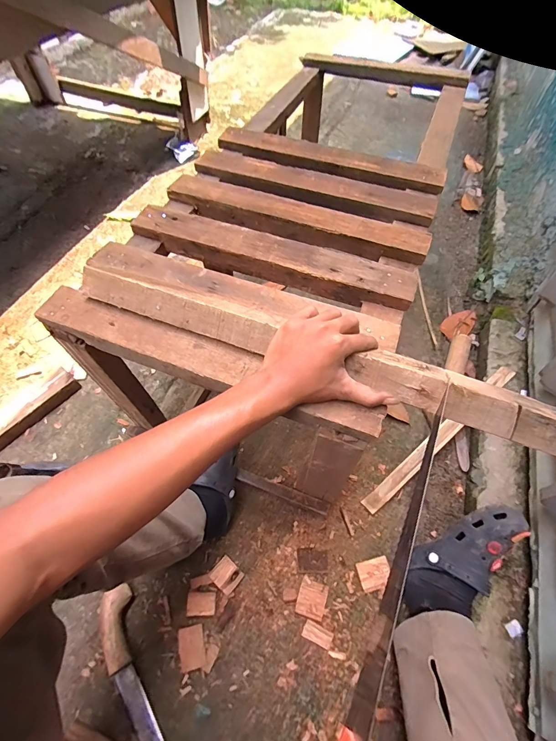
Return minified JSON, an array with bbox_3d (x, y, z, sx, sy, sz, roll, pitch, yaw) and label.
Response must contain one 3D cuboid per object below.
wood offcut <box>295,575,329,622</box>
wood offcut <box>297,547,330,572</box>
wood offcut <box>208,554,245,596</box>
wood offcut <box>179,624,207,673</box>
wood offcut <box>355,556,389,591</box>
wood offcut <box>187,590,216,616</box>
[{"bbox_3d":[0.065,0.431,0.654,0.051,0.006,0.061,17,60,11],"label":"wood offcut"},{"bbox_3d":[0.069,0.377,0.691,0.062,0.007,0.042,-2,58,0],"label":"wood offcut"},{"bbox_3d":[-0.100,0.396,0.672,0.054,0.015,0.047,37,66,21],"label":"wood offcut"},{"bbox_3d":[-0.152,0.490,0.615,0.043,0.011,0.062,-13,59,-7],"label":"wood offcut"},{"bbox_3d":[0.187,0.392,0.672,0.061,0.009,0.048,-18,47,0],"label":"wood offcut"},{"bbox_3d":[-0.142,0.433,0.647,0.052,0.011,0.039,-1,58,0],"label":"wood offcut"}]

